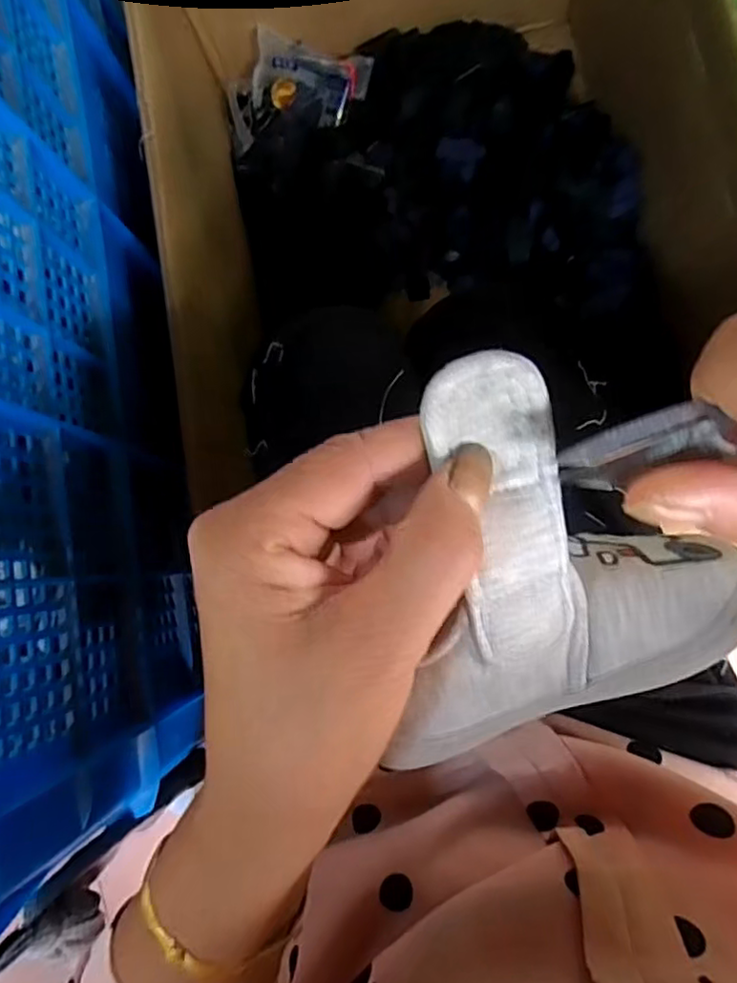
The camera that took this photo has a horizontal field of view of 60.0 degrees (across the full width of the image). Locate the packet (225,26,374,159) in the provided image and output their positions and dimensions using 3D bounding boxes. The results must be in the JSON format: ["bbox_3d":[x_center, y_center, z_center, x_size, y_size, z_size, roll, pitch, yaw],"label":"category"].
[{"bbox_3d":[-0.087,-0.489,0.767,0.185,0.060,0.088,-12,83,5],"label":"packet"}]

